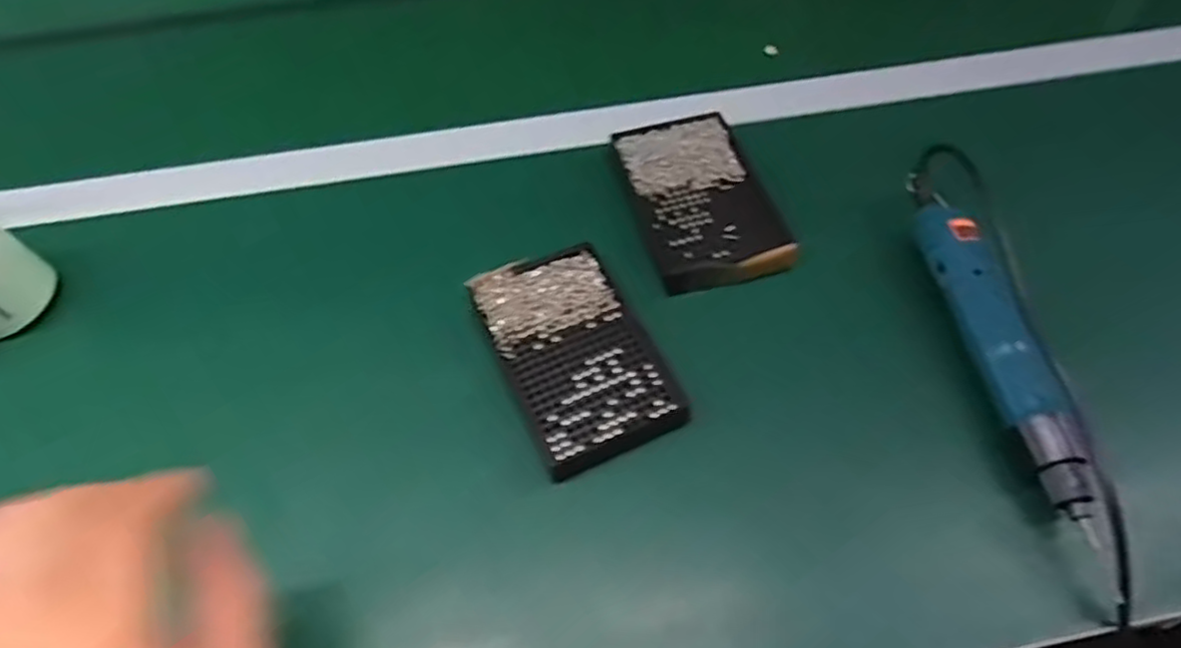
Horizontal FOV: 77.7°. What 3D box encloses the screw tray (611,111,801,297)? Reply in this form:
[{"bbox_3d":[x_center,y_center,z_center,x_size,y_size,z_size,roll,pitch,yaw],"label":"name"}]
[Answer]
[{"bbox_3d":[0.078,-0.091,0.507,0.091,0.020,0.148,-14,58,-8],"label":"screw tray"}]

